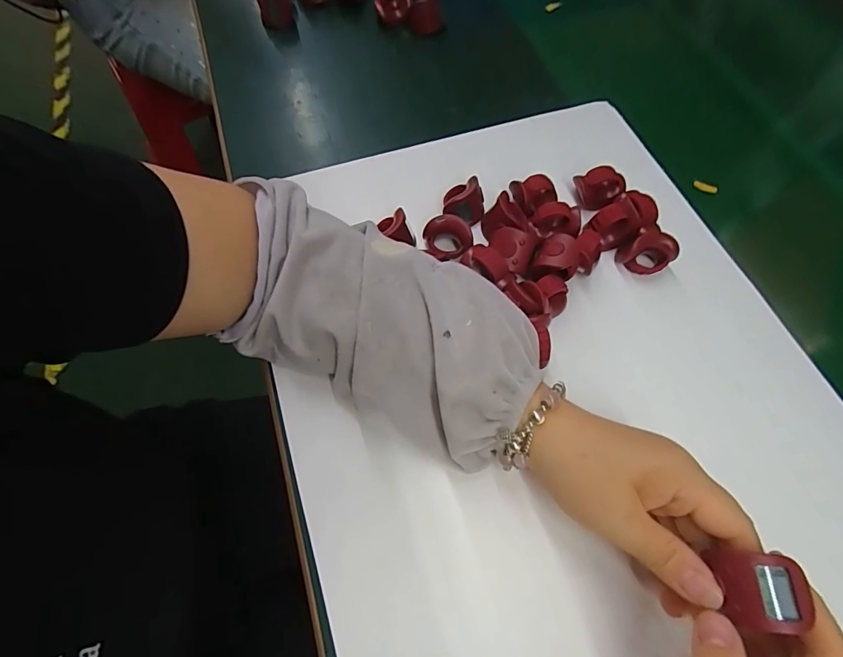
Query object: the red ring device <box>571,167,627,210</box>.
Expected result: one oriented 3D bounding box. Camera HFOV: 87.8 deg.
[{"bbox_3d":[0.152,-0.119,0.368,0.039,0.022,0.025,-13,65,-8],"label":"red ring device"}]

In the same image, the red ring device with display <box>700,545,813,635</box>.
[{"bbox_3d":[0.154,0.119,0.200,0.032,0.019,0.030,-9,63,17],"label":"red ring device with display"}]

